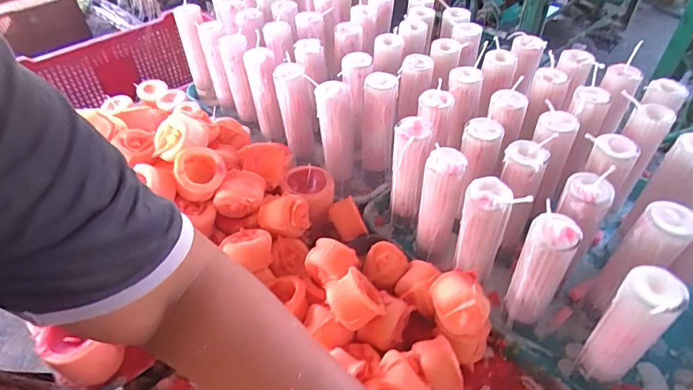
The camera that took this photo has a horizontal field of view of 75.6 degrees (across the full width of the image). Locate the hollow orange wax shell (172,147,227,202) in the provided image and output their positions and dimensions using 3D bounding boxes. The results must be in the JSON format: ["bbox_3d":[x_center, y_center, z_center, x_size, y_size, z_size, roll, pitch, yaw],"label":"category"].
[{"bbox_3d":[-0.173,-0.022,0.517,0.056,0.048,0.056,11,63,-23],"label":"hollow orange wax shell"}]

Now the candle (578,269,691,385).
[{"bbox_3d":[0.243,0.126,0.398,0.039,0.161,0.043,-33,54,-25],"label":"candle"}]

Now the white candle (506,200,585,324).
[{"bbox_3d":[0.185,0.083,0.442,0.040,0.162,0.037,19,51,20],"label":"white candle"}]

